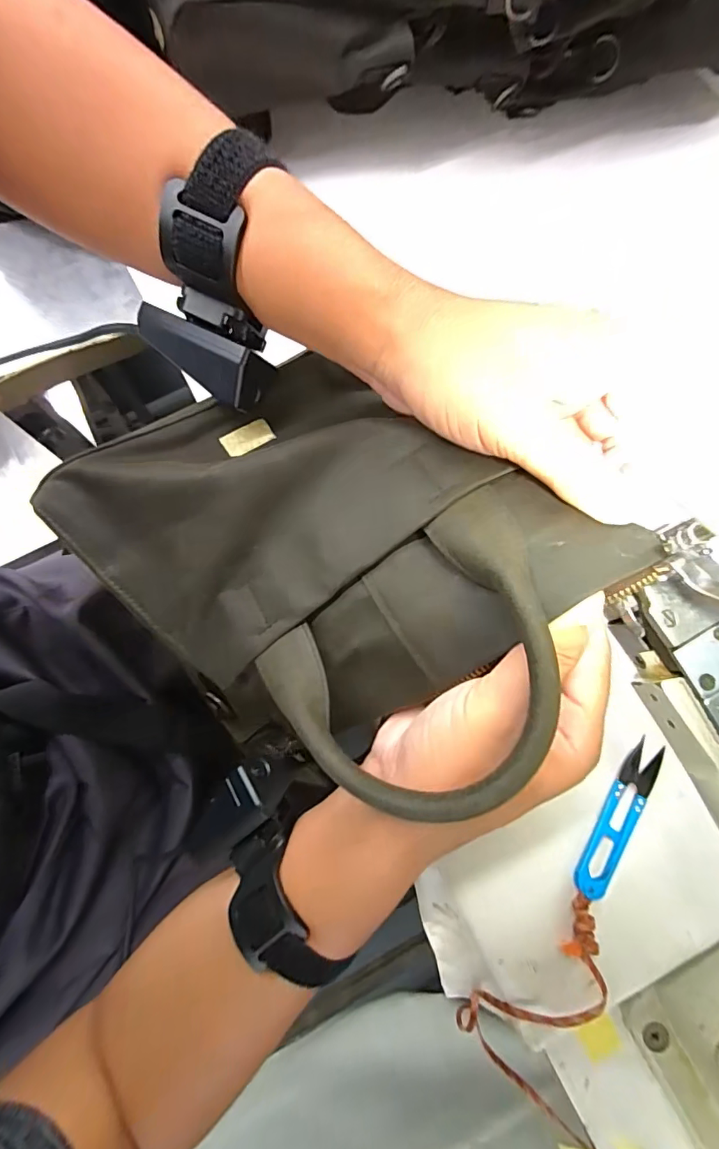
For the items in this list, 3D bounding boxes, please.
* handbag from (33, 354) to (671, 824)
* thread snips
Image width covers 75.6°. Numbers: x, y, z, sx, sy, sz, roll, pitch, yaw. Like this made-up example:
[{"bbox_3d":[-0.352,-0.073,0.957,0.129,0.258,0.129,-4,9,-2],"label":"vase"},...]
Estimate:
[{"bbox_3d":[-0.028,-0.005,0.243,0.243,0.132,0.183,41,80,9],"label":"handbag"},{"bbox_3d":[0.164,0.153,0.291,0.020,0.012,0.100,33,78,8],"label":"thread snips"}]

